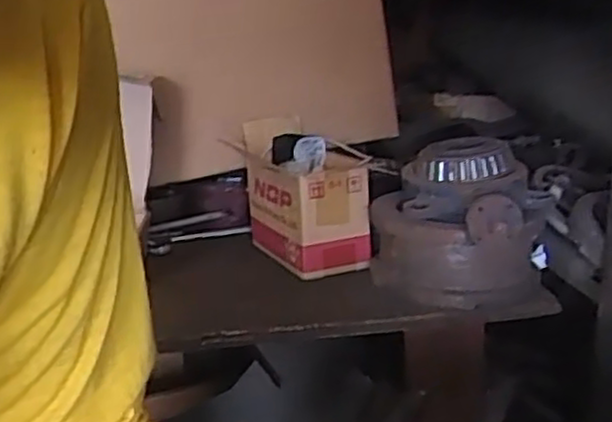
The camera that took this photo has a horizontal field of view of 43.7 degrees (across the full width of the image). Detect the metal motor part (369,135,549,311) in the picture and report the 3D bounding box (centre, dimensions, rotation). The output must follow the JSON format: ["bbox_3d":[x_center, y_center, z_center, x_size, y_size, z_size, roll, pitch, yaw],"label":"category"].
[{"bbox_3d":[0.185,0.017,0.942,0.210,0.171,0.180,1,18,8],"label":"metal motor part"}]

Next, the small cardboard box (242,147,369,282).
[{"bbox_3d":[0.005,-0.003,1.109,0.118,0.140,0.214,-9,19,-20],"label":"small cardboard box"}]

